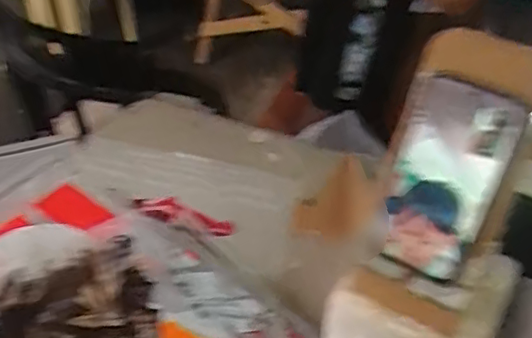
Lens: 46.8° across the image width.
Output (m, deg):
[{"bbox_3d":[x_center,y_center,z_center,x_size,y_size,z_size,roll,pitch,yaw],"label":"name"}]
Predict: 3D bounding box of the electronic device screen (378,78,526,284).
[{"bbox_3d":[0.143,0.011,0.494,0.083,0.160,0.013,22,24,23],"label":"electronic device screen"}]

